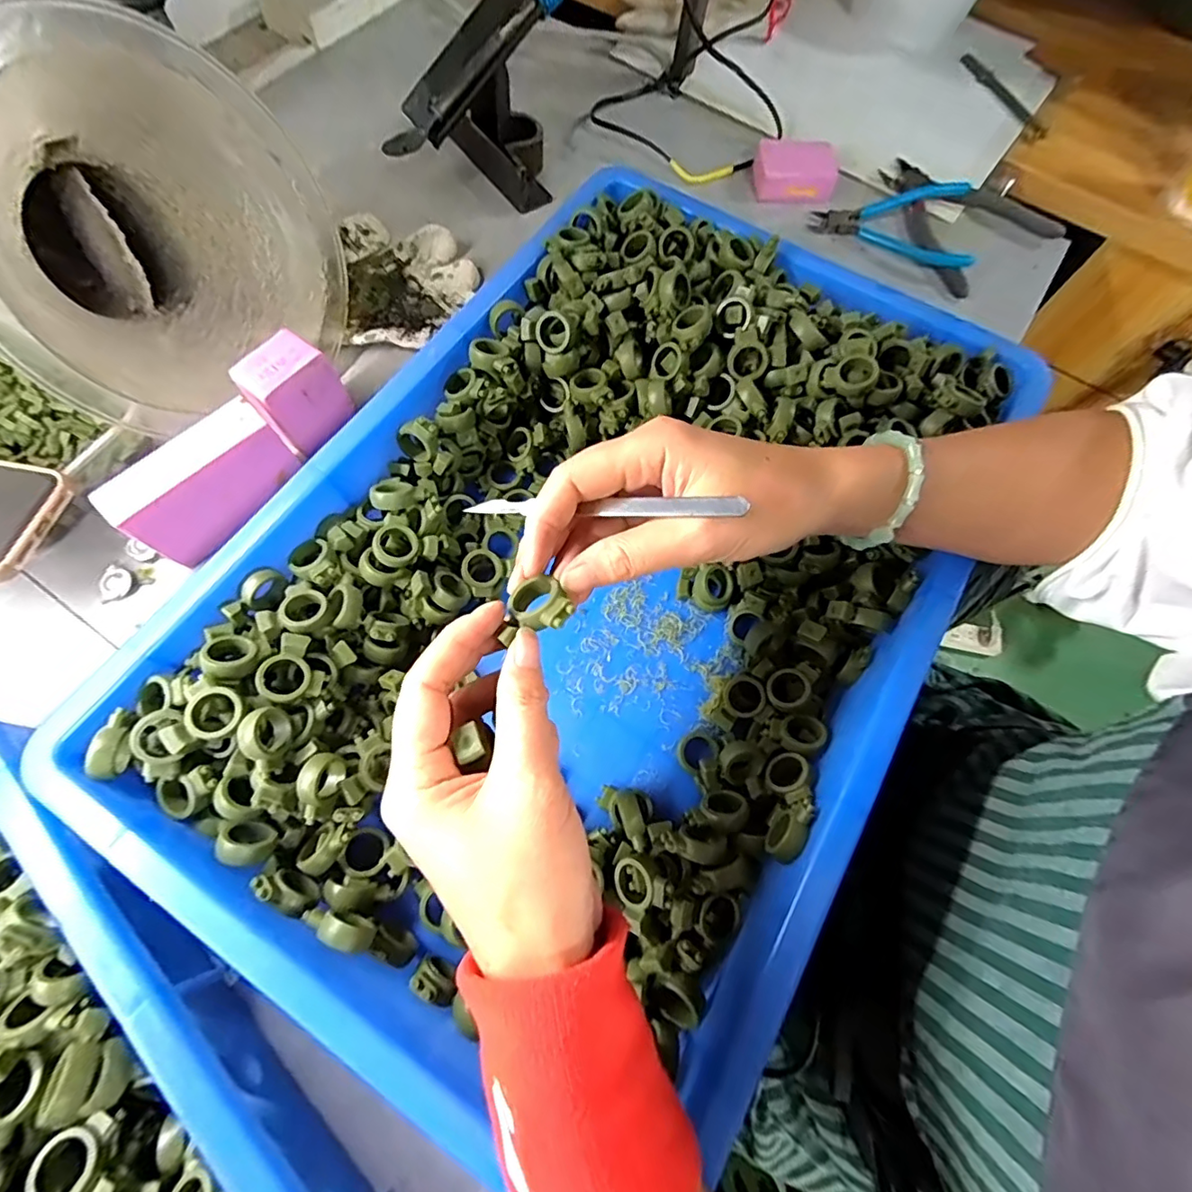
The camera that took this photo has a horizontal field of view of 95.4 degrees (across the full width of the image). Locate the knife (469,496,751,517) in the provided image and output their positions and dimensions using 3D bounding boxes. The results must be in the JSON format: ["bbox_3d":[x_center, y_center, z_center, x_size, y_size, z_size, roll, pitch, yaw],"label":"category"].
[{"bbox_3d":[-0.001,-0.040,0.247,0.131,0.004,0.009,4,64,23],"label":"knife"}]

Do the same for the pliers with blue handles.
[{"bbox_3d":[0.295,-0.374,0.528,0.146,0.025,0.102,24,70,6],"label":"pliers with blue handles"}]

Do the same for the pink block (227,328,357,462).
[{"bbox_3d":[-0.219,-0.147,0.398,0.041,0.064,0.060,39,72,11],"label":"pink block"}]

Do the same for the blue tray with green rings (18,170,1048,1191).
[{"bbox_3d":[0.013,-0.025,0.348,0.375,0.101,0.553,32,71,8],"label":"blue tray with green rings"}]

